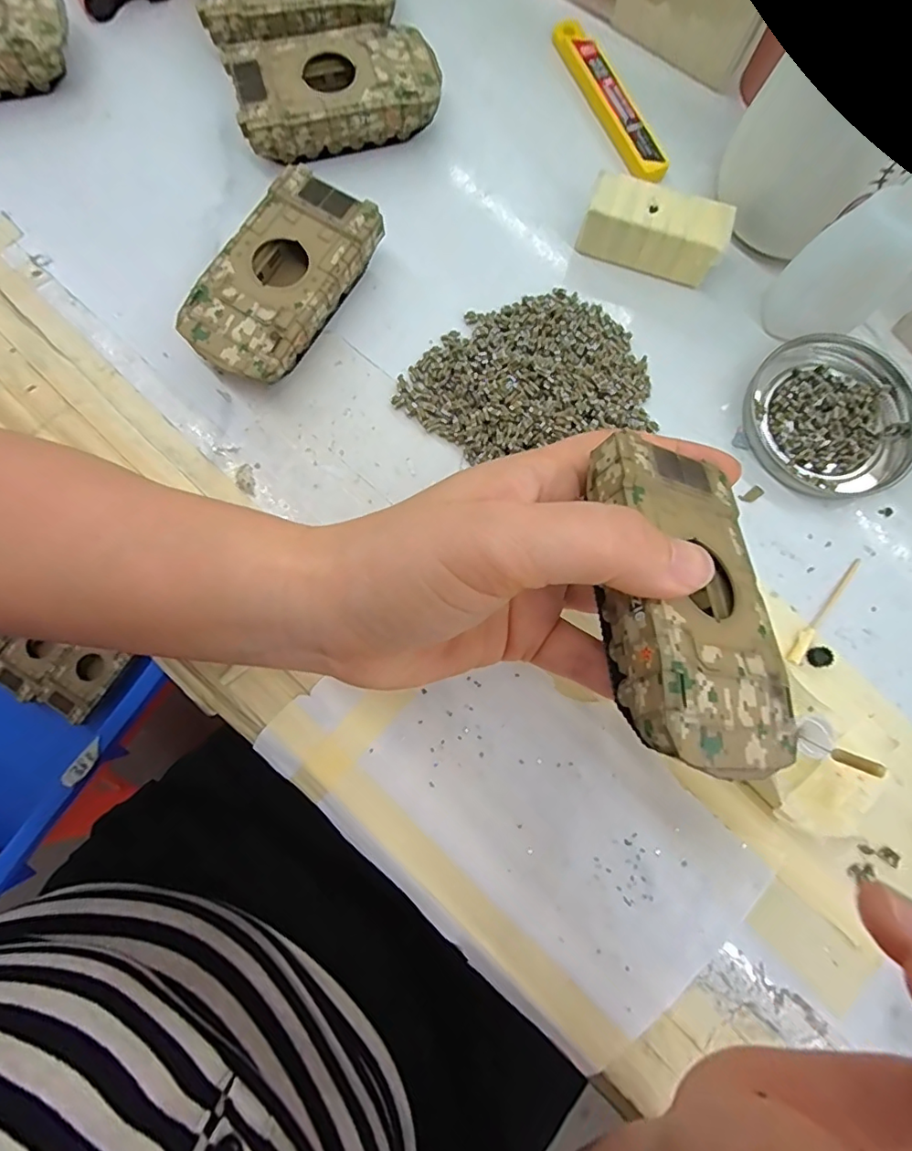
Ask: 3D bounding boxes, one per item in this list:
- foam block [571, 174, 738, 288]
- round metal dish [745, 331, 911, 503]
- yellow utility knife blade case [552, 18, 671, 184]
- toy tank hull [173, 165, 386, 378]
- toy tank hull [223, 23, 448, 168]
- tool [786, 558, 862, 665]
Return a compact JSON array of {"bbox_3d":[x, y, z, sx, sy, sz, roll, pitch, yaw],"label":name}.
[{"bbox_3d":[0.094,-0.164,0.256,0.064,0.025,0.026,19,79,3],"label":"foam block"},{"bbox_3d":[0.179,-0.075,0.253,0.078,0.011,0.077,0,79,-1],"label":"round metal dish"},{"bbox_3d":[0.079,-0.248,0.278,0.021,0.004,0.104,-24,80,-6],"label":"yellow utility knife blade case"},{"bbox_3d":[-0.078,-0.131,0.246,0.050,0.027,0.095,29,80,4],"label":"toy tank hull"},{"bbox_3d":[-0.057,-0.237,0.265,0.095,0.027,0.050,-19,80,-5],"label":"toy tank hull"},{"bbox_3d":[0.165,0.015,0.239,0.007,0.004,0.060,38,81,6],"label":"tool"}]

